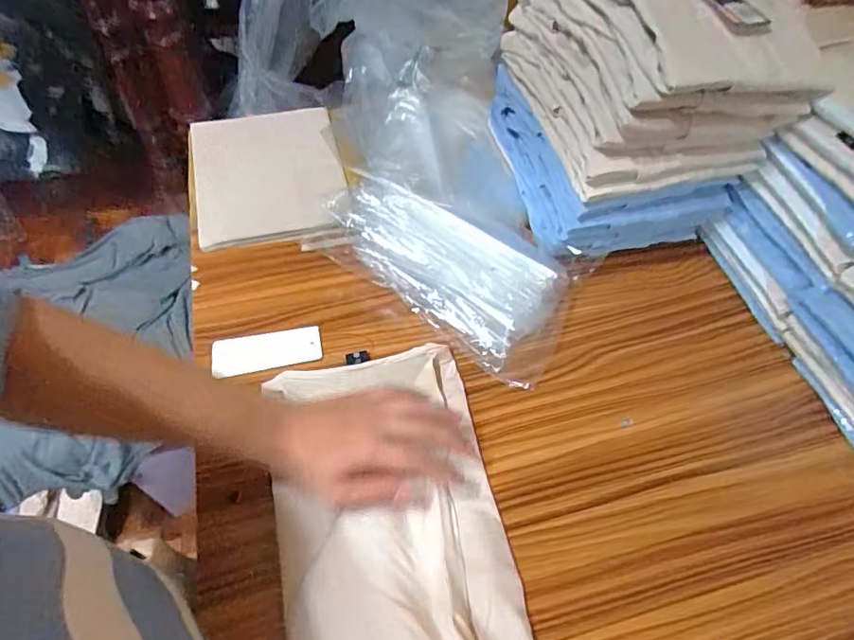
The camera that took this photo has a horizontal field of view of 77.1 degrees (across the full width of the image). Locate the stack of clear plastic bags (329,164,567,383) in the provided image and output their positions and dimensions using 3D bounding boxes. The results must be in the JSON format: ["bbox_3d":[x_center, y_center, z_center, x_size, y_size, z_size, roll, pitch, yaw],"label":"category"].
[{"bbox_3d":[0.024,-0.071,0.653,0.315,0.083,0.137,32,59,19],"label":"stack of clear plastic bags"}]

